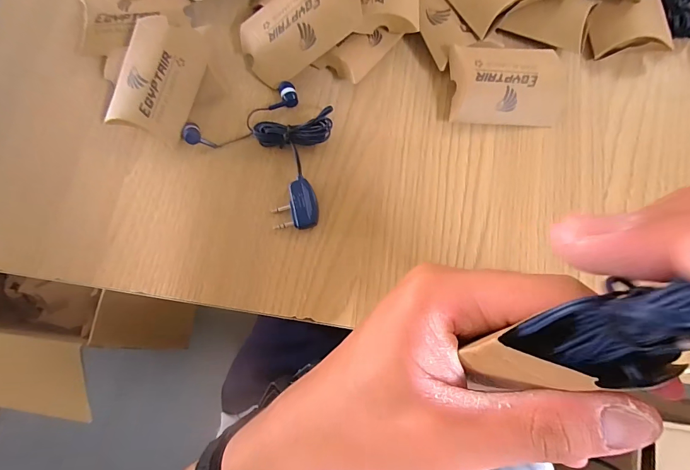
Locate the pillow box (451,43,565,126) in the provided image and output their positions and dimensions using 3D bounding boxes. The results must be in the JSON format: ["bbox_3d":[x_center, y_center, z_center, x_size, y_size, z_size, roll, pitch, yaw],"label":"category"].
[{"bbox_3d":[0.123,-0.113,0.270,0.085,0.022,0.057,-2,79,0],"label":"pillow box"}]

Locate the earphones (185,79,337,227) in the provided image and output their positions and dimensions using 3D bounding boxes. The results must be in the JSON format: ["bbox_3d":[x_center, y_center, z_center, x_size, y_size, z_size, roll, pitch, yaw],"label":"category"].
[{"bbox_3d":[-0.048,-0.064,0.265,0.085,0.015,0.114,-44,81,-7],"label":"earphones"}]

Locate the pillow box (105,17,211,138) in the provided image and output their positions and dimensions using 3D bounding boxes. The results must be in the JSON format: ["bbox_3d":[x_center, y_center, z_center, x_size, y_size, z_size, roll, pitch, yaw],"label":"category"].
[{"bbox_3d":[-0.137,-0.116,0.268,0.055,0.030,0.079,17,79,4],"label":"pillow box"}]

